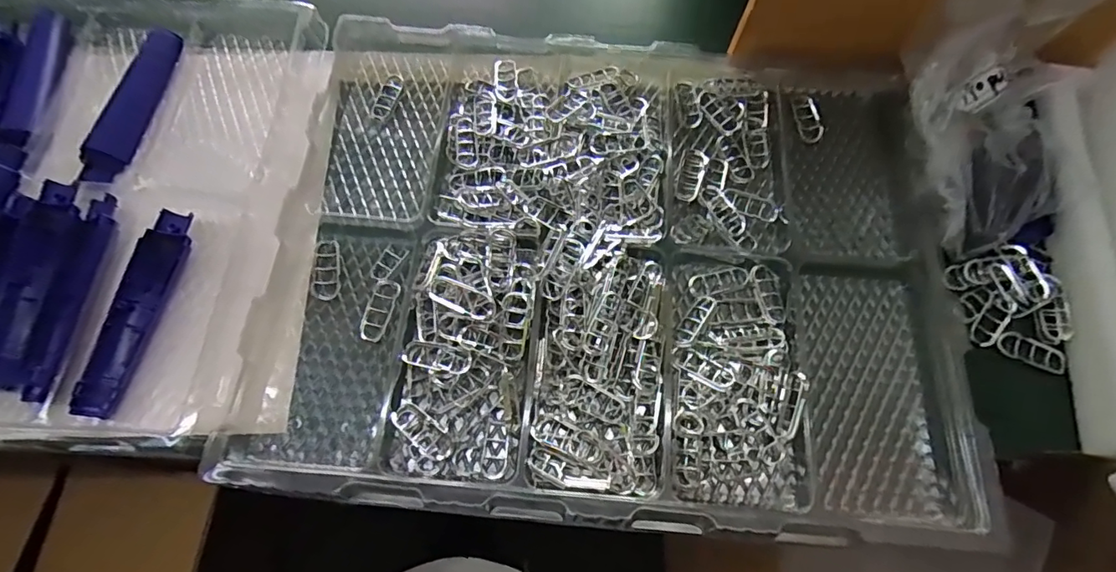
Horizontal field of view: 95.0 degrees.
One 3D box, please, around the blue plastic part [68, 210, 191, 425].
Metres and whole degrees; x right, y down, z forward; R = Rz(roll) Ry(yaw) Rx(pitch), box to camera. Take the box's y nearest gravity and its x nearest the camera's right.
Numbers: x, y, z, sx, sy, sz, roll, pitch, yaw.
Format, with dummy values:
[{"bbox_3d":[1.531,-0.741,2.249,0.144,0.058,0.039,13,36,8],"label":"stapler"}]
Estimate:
[{"bbox_3d":[-0.341,0.018,0.411,0.036,0.020,0.167,11,70,2],"label":"blue plastic part"}]

